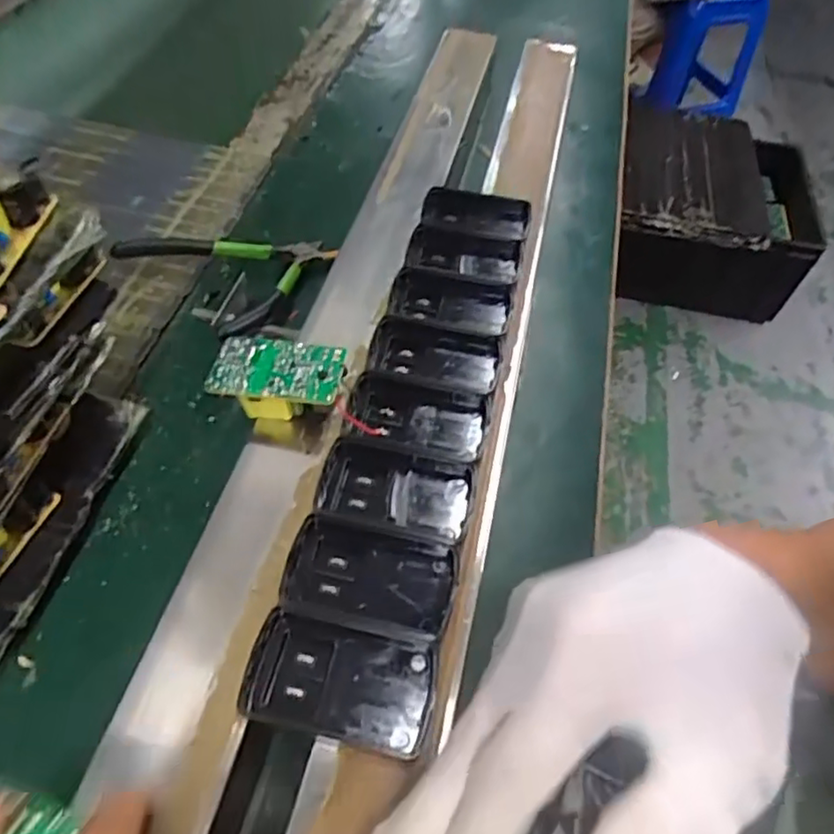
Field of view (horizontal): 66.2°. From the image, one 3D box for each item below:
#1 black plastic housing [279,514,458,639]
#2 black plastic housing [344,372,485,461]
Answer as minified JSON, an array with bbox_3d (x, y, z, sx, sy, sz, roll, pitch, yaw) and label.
[{"bbox_3d":[-0.020,0.066,0.270,0.069,0.011,0.042,9,53,2],"label":"black plastic housing"},{"bbox_3d":[0.000,0.000,0.322,0.066,0.014,0.043,8,53,2],"label":"black plastic housing"}]

